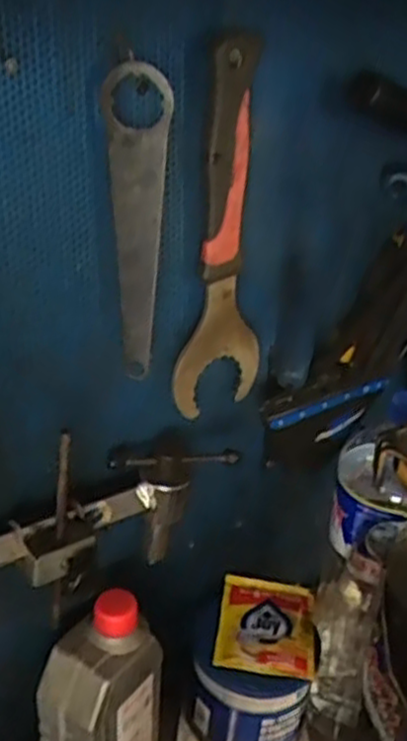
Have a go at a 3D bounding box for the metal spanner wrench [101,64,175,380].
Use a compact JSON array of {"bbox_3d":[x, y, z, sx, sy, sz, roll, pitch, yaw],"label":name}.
[{"bbox_3d":[-0.044,-0.084,0.449,0.039,0.180,0.006,16,30,14],"label":"metal spanner wrench"}]

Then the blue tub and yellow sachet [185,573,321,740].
[{"bbox_3d":[0.044,0.256,0.648,0.099,0.102,0.113,9,28,13],"label":"blue tub and yellow sachet"}]

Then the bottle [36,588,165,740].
[{"bbox_3d":[-0.072,0.242,0.552,0.054,0.166,0.084,20,32,31],"label":"bottle"}]

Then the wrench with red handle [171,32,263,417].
[{"bbox_3d":[0.012,-0.086,0.503,0.073,0.246,0.018,-19,36,-35],"label":"wrench with red handle"}]

